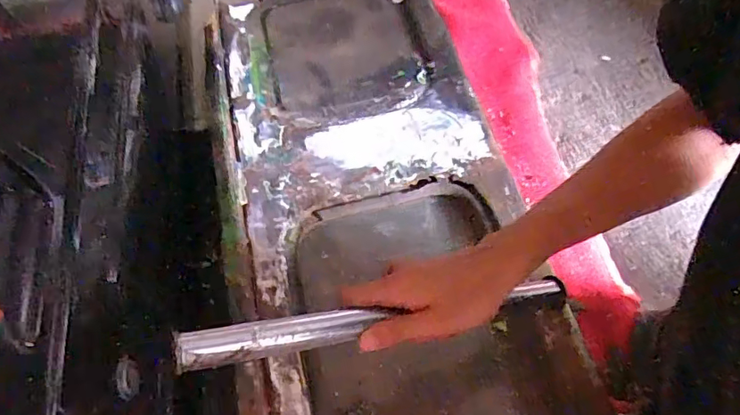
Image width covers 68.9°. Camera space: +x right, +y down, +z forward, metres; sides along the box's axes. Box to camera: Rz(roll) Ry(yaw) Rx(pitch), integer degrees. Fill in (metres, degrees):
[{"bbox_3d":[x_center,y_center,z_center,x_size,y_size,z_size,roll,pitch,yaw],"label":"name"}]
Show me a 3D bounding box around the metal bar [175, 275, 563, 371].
[{"bbox_3d":[0.023,0.084,0.426,0.333,0.016,0.024,-4,56,-26],"label":"metal bar"}]

